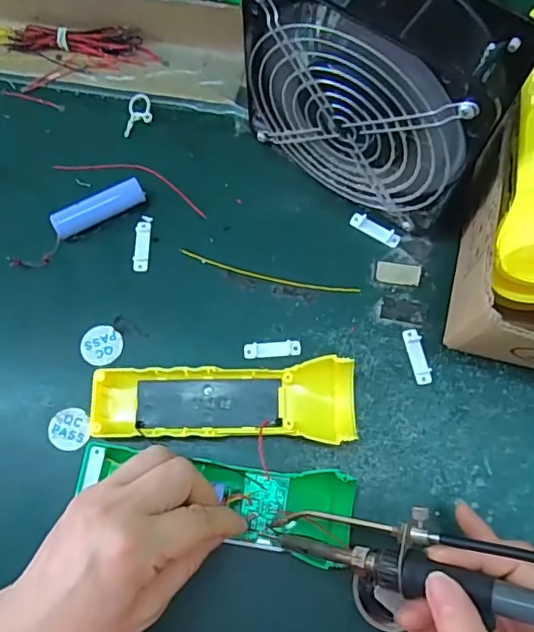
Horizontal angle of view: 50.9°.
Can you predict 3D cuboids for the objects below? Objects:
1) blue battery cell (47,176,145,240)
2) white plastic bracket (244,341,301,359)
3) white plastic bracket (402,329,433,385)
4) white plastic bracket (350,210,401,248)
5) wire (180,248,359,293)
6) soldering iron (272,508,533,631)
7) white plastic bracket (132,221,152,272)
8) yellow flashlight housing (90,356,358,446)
[{"bbox_3d":[-0.118,-0.074,0.395,0.066,0.017,0.018,-27,74,-7],"label":"blue battery cell"},{"bbox_3d":[0.004,0.023,0.373,0.037,0.005,0.010,-3,73,0],"label":"white plastic bracket"},{"bbox_3d":[0.100,0.026,0.371,0.011,0.004,0.037,-14,73,-3],"label":"white plastic bracket"},{"bbox_3d":[0.077,-0.061,0.398,0.037,0.005,0.013,35,77,11],"label":"white plastic bracket"},{"bbox_3d":[0.001,-0.029,0.392,0.127,0.004,0.008,13,74,5],"label":"wire"},{"bbox_3d":[0.096,0.117,0.258,0.201,0.022,0.035,4,71,31],"label":"soldering iron"},{"bbox_3d":[-0.088,-0.049,0.394,0.010,0.004,0.037,2,73,2],"label":"white plastic bracket"},{"bbox_3d":[-0.027,0.054,0.355,0.161,0.024,0.047,1,73,2],"label":"yellow flashlight housing"}]

